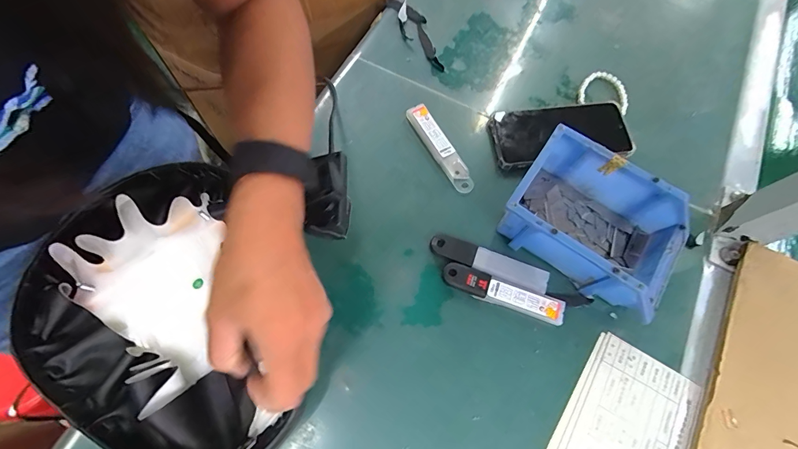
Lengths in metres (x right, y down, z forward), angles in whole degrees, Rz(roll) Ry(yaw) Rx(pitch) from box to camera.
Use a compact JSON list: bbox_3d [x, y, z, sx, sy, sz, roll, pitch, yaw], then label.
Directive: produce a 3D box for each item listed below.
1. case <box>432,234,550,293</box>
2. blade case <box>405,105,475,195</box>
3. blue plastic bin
[{"bbox_3d":[0.095,0.041,0.399,0.125,0.011,0.026,20,70,7],"label":"case"},{"bbox_3d":[0.049,-0.094,0.449,0.025,0.016,0.125,-28,72,-10],"label":"blade case"},{"bbox_3d":[0.204,-0.001,0.381,0.174,0.069,0.114,34,73,12],"label":"blue plastic bin"}]

